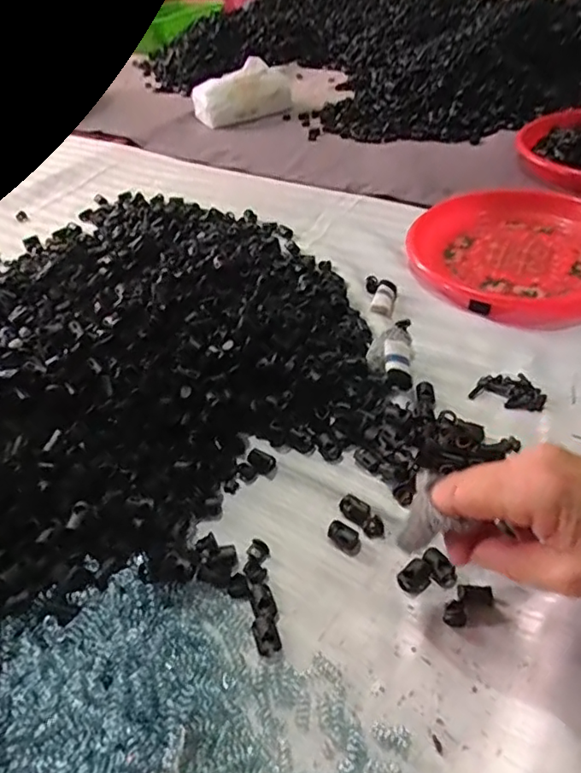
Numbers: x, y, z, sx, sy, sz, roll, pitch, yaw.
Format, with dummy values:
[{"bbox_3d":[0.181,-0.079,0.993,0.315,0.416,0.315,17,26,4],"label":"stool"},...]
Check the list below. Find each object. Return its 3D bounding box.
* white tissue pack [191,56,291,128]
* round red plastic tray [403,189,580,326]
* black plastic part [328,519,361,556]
[{"bbox_3d":[-0.085,-0.512,0.972,0.168,0.073,0.064,-11,42,-5],"label":"white tissue pack"},{"bbox_3d":[0.237,-0.139,0.554,0.216,0.028,0.197,-4,42,3],"label":"round red plastic tray"},{"bbox_3d":[0.035,0.097,0.363,0.015,0.008,0.024,-36,49,-28],"label":"black plastic part"}]

